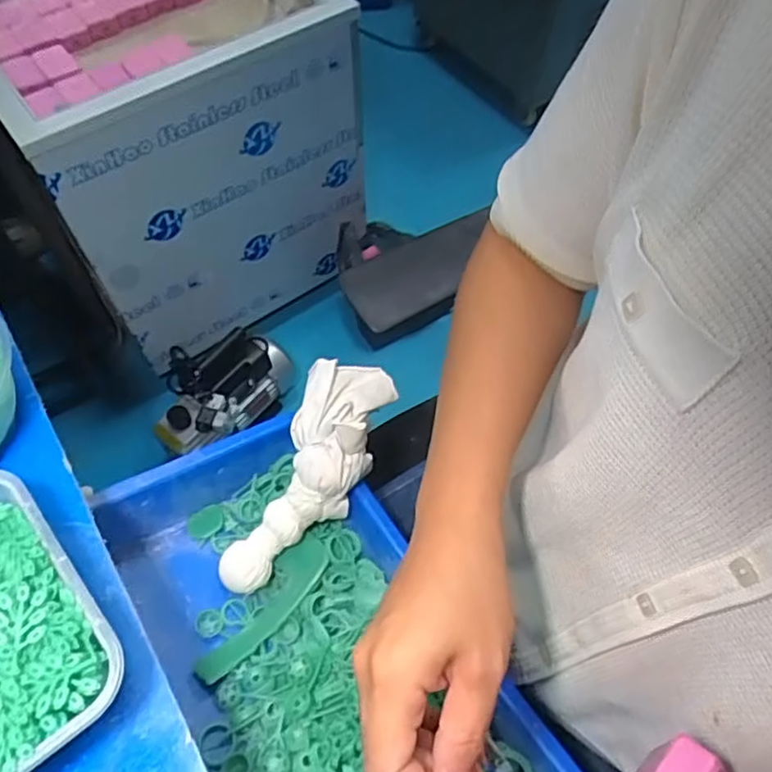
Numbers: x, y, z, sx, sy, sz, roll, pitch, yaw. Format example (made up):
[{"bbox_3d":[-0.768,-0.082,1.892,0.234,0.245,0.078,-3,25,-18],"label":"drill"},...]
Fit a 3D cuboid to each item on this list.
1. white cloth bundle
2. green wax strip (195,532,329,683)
[{"bbox_3d":[-0.063,0.068,0.495,0.077,0.053,0.198,28,85,16],"label":"white cloth bundle"},{"bbox_3d":[-0.090,0.168,0.488,0.034,0.027,0.124,33,64,18],"label":"green wax strip"}]

